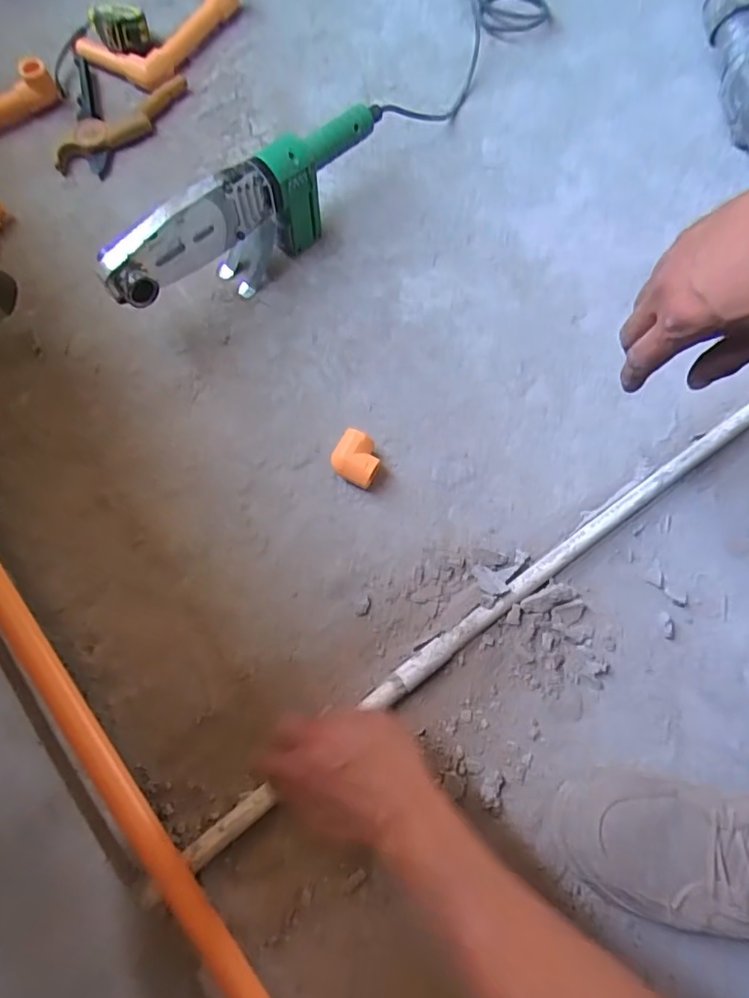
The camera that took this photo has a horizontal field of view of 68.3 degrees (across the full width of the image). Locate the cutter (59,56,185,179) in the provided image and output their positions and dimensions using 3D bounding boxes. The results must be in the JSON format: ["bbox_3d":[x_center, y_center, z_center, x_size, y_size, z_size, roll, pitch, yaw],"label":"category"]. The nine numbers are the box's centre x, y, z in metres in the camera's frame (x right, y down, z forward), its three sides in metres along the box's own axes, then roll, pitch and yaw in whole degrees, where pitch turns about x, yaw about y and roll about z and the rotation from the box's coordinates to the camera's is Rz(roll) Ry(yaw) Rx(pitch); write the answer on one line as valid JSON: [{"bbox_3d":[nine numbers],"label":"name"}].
[{"bbox_3d":[-0.360,-0.515,0.742,0.160,0.023,0.186,14,74,5],"label":"cutter"}]

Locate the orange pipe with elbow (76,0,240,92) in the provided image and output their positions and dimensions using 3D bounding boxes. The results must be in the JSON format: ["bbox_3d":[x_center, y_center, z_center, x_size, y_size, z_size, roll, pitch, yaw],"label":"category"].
[{"bbox_3d":[-0.300,-0.681,0.785,0.125,0.043,0.220,36,77,11],"label":"orange pipe with elbow"}]

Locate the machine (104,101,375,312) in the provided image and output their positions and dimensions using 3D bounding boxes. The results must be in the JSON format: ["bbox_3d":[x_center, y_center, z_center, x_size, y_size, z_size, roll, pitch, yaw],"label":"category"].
[{"bbox_3d":[-0.130,-0.326,0.627,0.376,0.134,0.057,-43,77,-11],"label":"machine"}]

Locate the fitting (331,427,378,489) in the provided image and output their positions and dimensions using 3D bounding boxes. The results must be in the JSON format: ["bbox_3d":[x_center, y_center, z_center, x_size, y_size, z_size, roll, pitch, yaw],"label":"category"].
[{"bbox_3d":[-0.018,-0.045,0.592,0.048,0.033,0.050,21,75,7],"label":"fitting"}]

